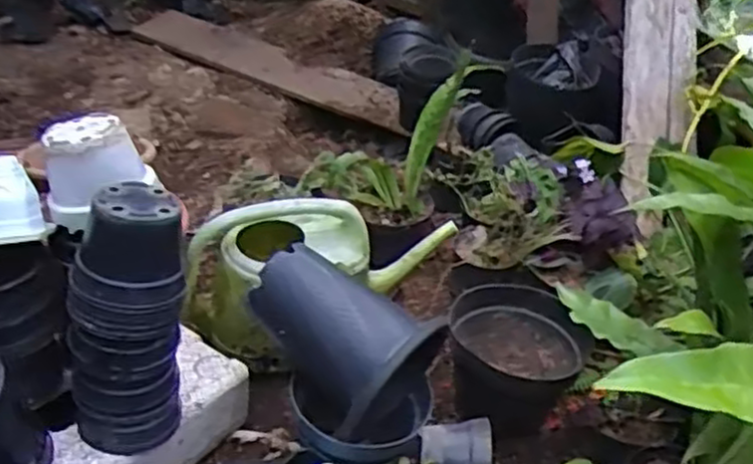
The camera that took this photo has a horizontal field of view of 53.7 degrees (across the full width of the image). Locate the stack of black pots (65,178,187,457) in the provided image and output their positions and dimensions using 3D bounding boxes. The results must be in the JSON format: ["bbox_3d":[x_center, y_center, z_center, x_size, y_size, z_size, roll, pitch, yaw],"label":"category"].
[{"bbox_3d":[-0.301,0.114,0.901,0.140,0.330,0.110,-8,35,-19],"label":"stack of black pots"}]

